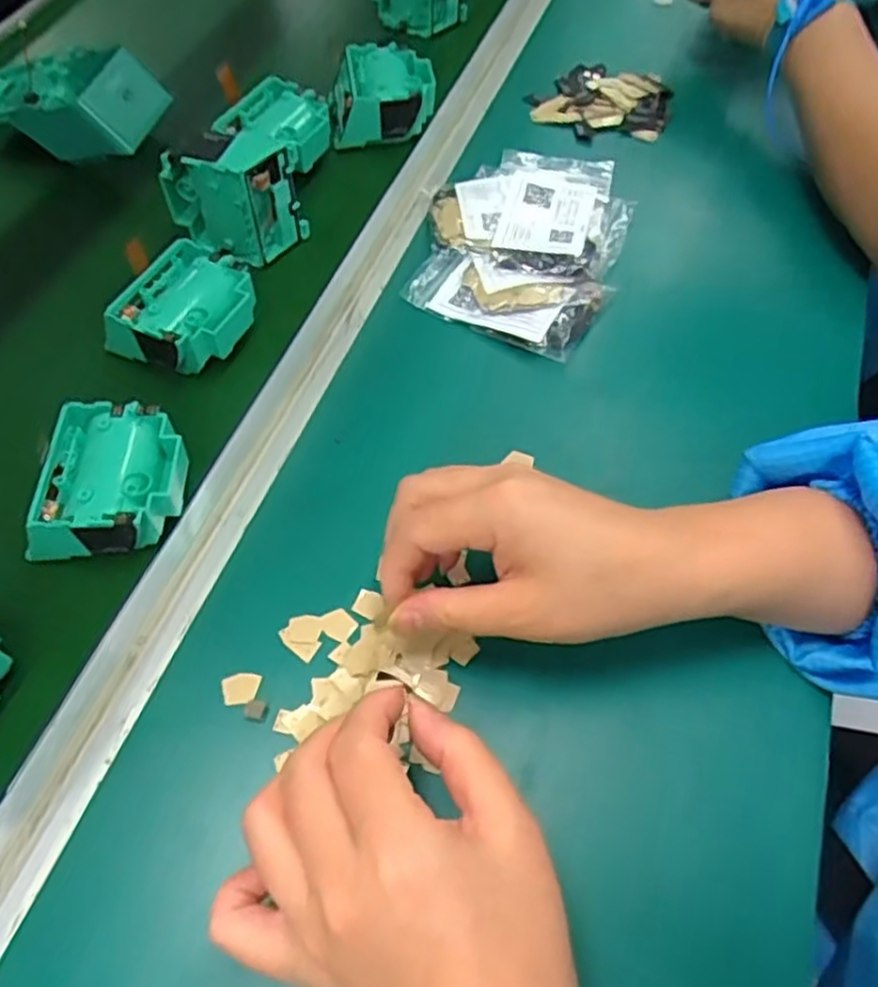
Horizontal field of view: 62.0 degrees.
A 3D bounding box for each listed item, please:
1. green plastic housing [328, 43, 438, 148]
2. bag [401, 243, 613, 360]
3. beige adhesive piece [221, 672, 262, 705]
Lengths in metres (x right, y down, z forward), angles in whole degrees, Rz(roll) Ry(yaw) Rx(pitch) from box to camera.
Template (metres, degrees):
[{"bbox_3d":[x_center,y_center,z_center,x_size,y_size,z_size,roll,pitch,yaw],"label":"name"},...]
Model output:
[{"bbox_3d":[-0.044,-0.302,0.554,0.079,0.046,0.069,-9,59,0],"label":"green plastic housing"},{"bbox_3d":[0.044,-0.130,0.479,0.116,0.017,0.073,23,64,17],"label":"bag"},{"bbox_3d":[-0.093,0.091,0.343,0.017,0.004,0.017,-2,58,3],"label":"beige adhesive piece"}]

